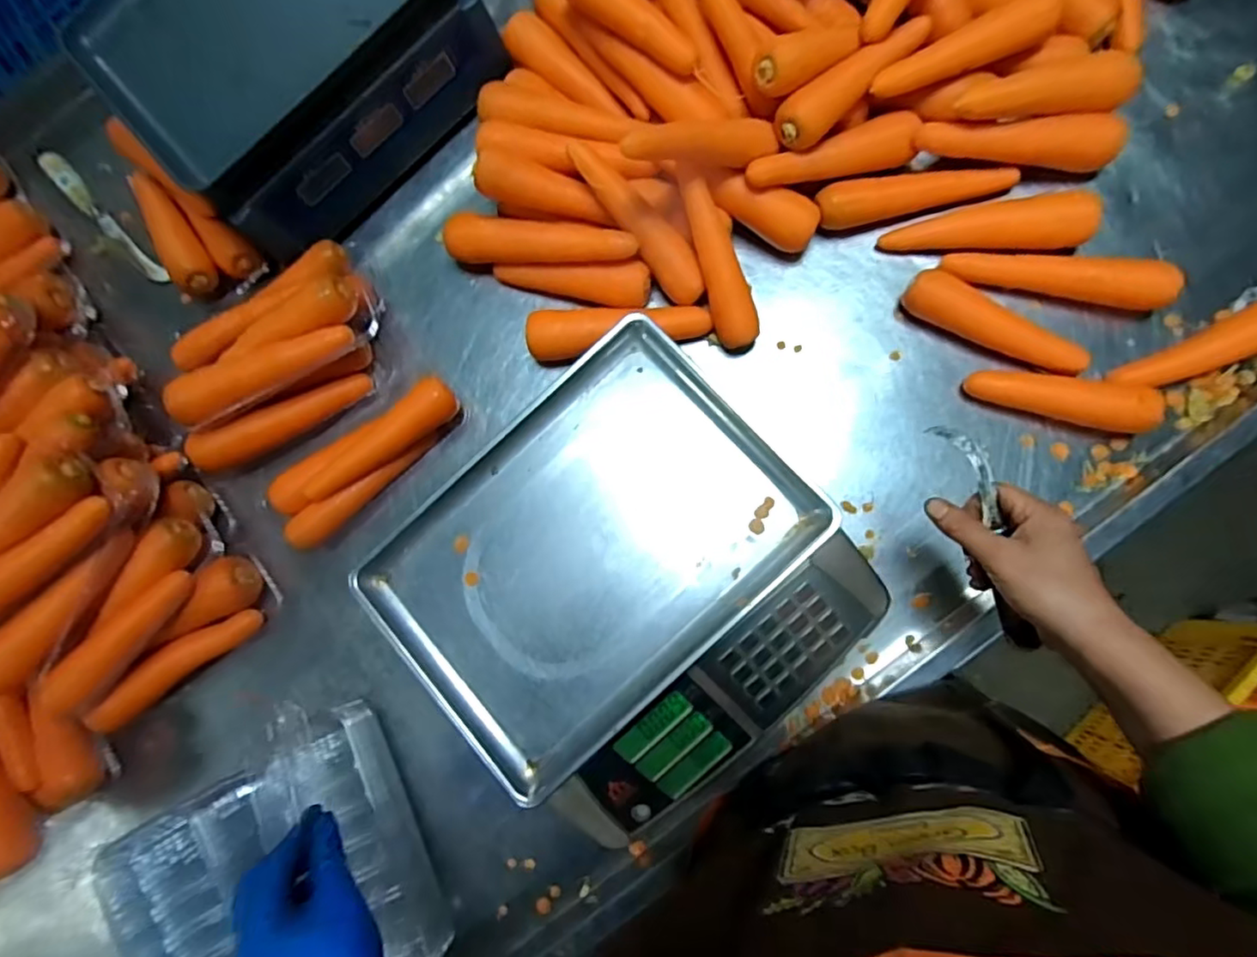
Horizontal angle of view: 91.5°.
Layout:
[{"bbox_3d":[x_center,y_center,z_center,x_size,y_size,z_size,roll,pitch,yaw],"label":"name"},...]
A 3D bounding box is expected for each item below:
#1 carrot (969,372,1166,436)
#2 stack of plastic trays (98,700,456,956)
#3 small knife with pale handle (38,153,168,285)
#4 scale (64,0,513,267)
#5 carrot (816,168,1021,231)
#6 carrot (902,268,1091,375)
[{"bbox_3d":[0.404,-0.074,0.568,0.159,0.044,0.037,15,86,7],"label":"carrot"},{"bbox_3d":[-0.295,0.363,0.531,0.225,0.058,0.253,-23,84,-20],"label":"stack of plastic trays"},{"bbox_3d":[-0.604,-0.301,0.704,0.212,0.021,0.025,44,90,8],"label":"small knife with pale handle"},{"bbox_3d":[-0.345,-0.449,0.629,0.321,0.107,0.321,-40,82,1],"label":"scale"},{"bbox_3d":[0.284,-0.277,0.609,0.191,0.045,0.037,-7,84,5],"label":"carrot"},{"bbox_3d":[0.348,-0.141,0.586,0.175,0.037,0.039,30,88,8],"label":"carrot"}]

